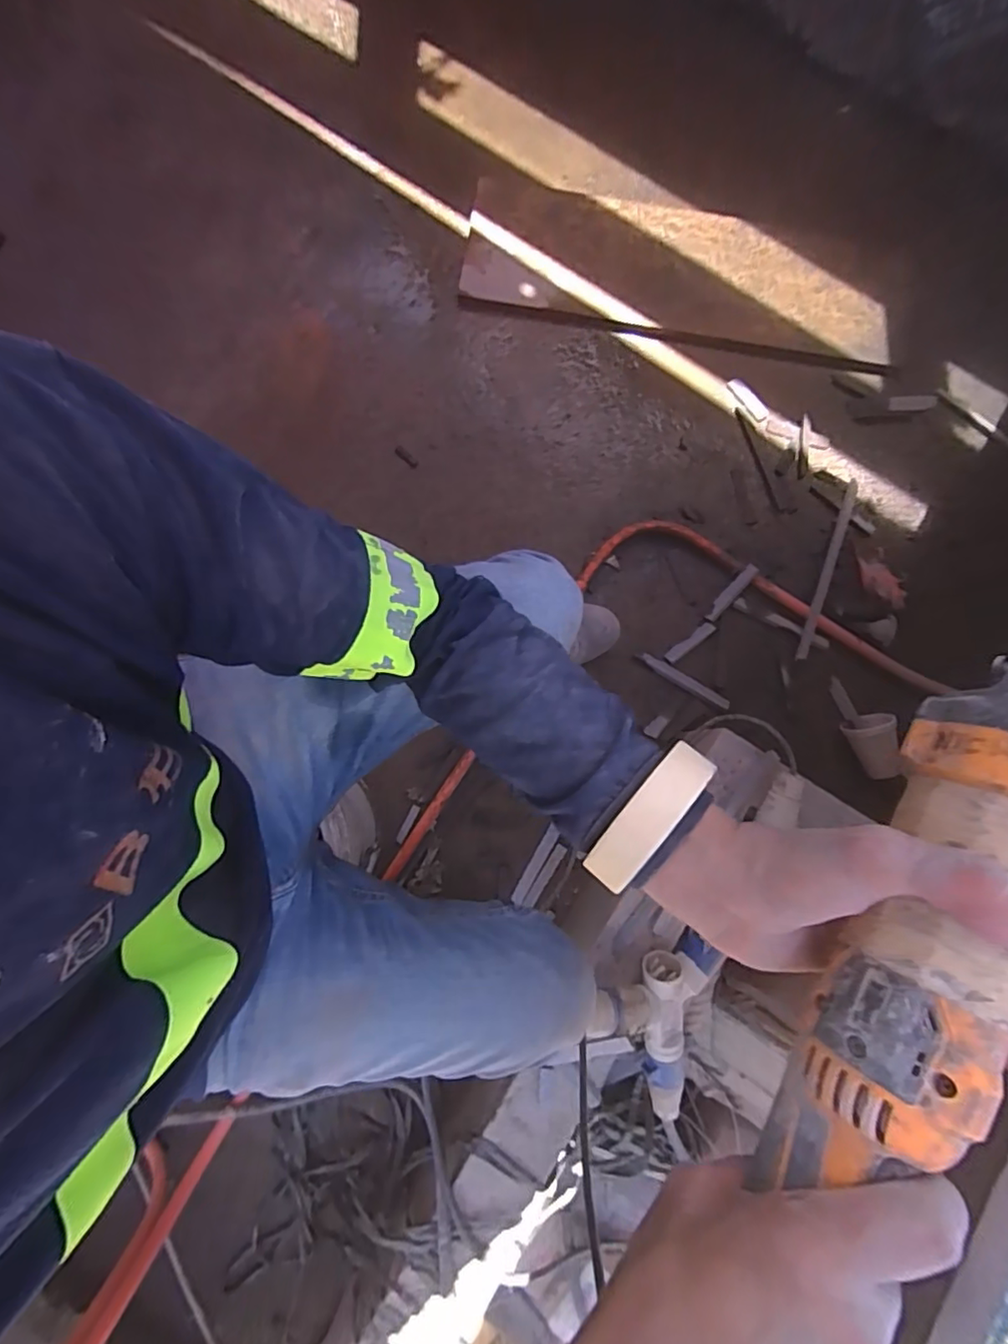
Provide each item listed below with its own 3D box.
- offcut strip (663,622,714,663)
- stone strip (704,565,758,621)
[{"bbox_3d":[0.329,-0.052,0.991,0.106,0.004,0.020,-37,85,-5],"label":"offcut strip"},{"bbox_3d":[0.402,-0.139,0.992,0.022,0.007,0.119,40,96,8],"label":"stone strip"}]

